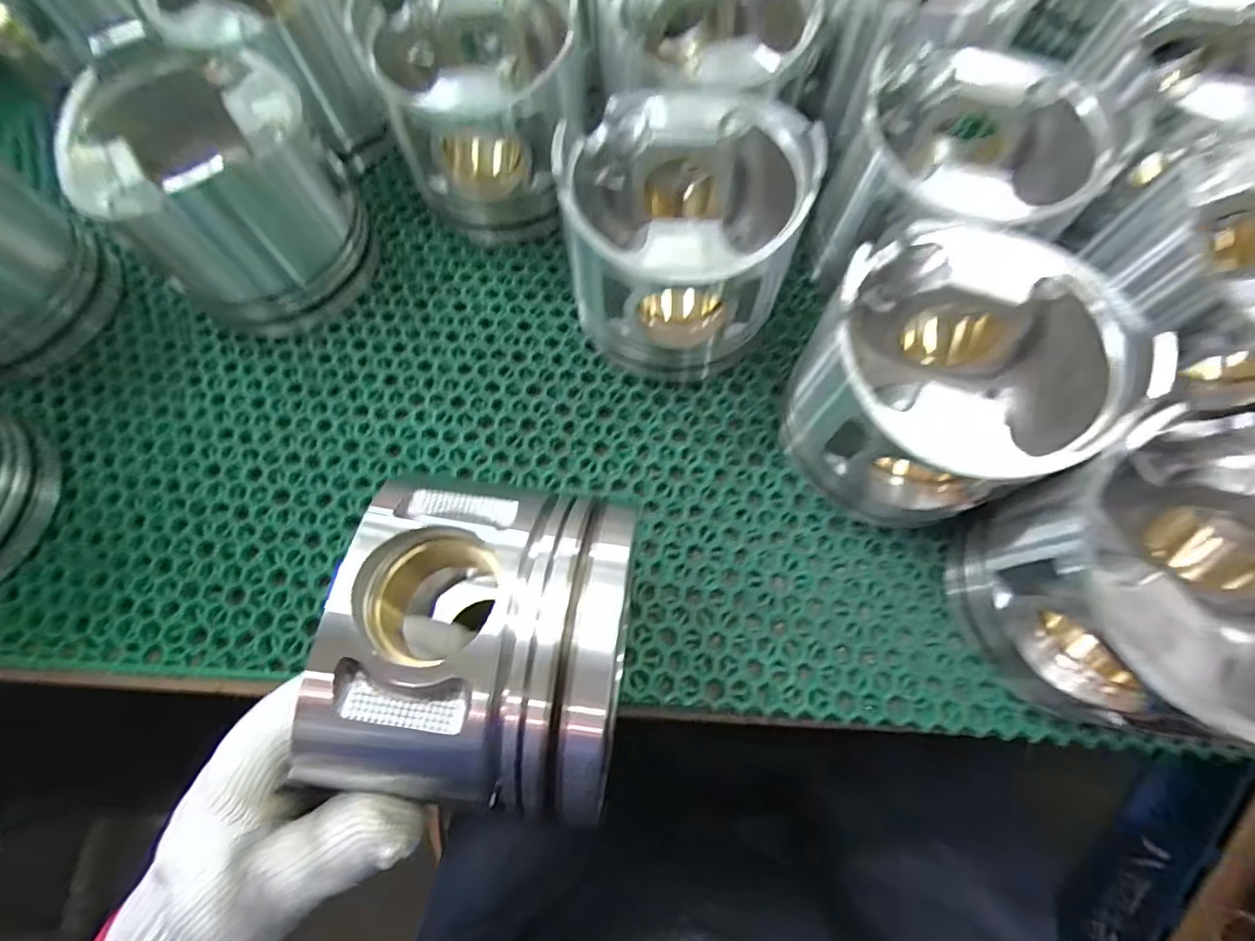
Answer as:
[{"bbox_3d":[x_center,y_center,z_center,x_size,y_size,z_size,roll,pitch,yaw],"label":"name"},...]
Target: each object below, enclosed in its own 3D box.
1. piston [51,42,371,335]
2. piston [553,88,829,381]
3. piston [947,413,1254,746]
[{"bbox_3d":[-0.212,-0.155,0.298,0.106,0.093,0.111,-25,71,-8],"label":"piston"},{"bbox_3d":[0.024,-0.114,0.275,0.104,0.100,0.104,-1,69,1],"label":"piston"},{"bbox_3d":[0.207,0.048,0.217,0.110,0.095,0.108,-10,69,-2],"label":"piston"}]

